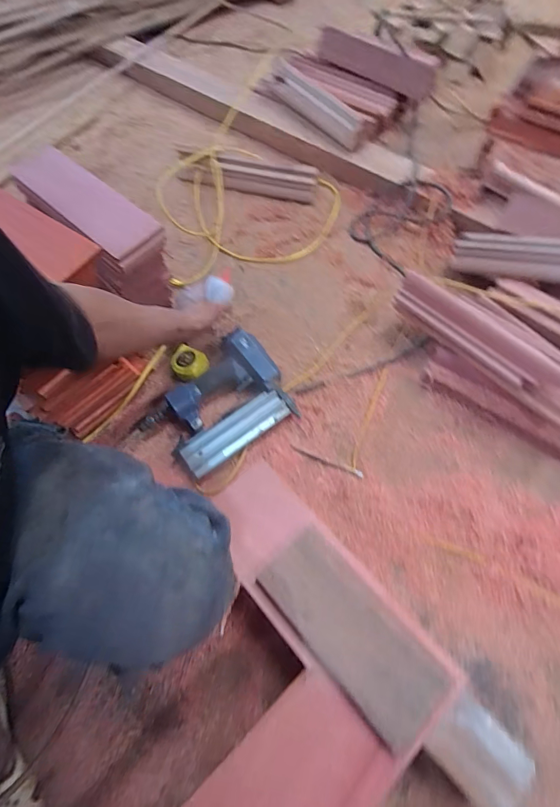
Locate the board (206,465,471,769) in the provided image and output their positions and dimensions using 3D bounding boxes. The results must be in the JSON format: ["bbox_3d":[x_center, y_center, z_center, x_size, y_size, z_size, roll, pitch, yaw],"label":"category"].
[{"bbox_3d":[0.043,0.237,0.503,0.123,0.032,0.358,-38,67,-17],"label":"board"}]

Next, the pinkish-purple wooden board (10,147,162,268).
[{"bbox_3d":[-0.341,-0.346,0.693,0.330,0.035,0.098,38,69,19],"label":"pinkish-purple wooden board"}]

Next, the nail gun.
[{"bbox_3d":[-0.116,0.000,0.730,0.259,0.057,0.197,-32,66,-15],"label":"nail gun"}]

